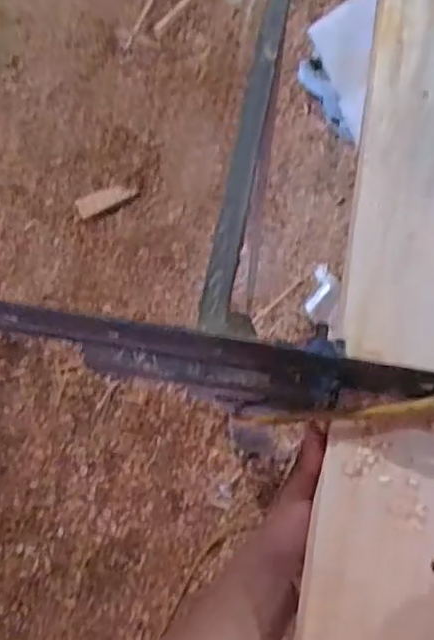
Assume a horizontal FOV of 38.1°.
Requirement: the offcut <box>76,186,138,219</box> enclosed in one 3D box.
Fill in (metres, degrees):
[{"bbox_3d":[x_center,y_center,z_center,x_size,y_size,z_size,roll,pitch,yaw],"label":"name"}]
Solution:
[{"bbox_3d":[-0.254,-0.282,1.447,0.138,0.011,0.048,-26,73,-6],"label":"offcut"}]

